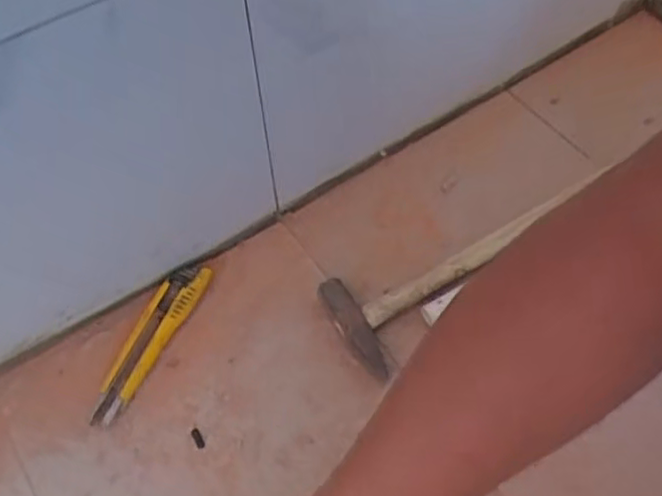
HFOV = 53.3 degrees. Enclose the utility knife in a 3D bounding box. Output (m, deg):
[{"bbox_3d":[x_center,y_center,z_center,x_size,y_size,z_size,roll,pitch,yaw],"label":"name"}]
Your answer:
[{"bbox_3d":[-0.152,0.077,0.560,0.034,0.015,0.154,19,60,13],"label":"utility knife"}]

